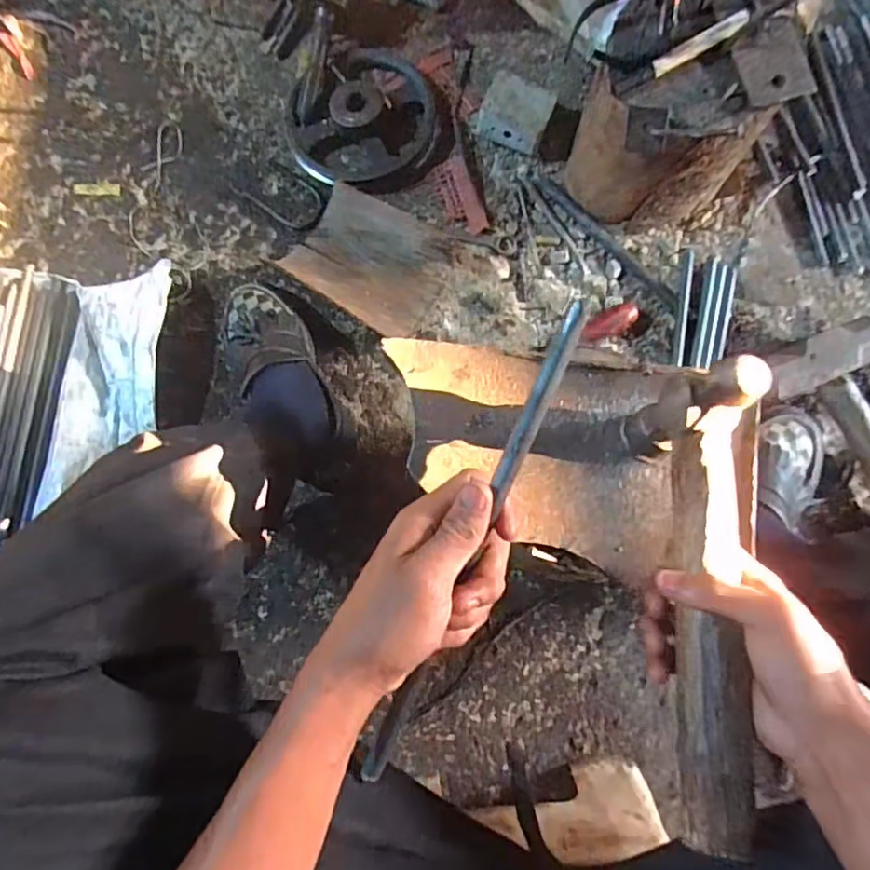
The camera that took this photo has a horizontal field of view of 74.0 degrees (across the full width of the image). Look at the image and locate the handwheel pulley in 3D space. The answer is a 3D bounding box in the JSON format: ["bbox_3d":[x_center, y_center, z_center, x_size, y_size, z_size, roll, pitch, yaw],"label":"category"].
[{"bbox_3d":[-0.093,-0.417,0.750,0.197,0.045,0.185,0,79,0],"label":"handwheel pulley"}]

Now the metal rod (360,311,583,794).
[{"bbox_3d":[0.014,0.074,0.319,0.012,0.007,0.306,23,106,4],"label":"metal rod"}]

